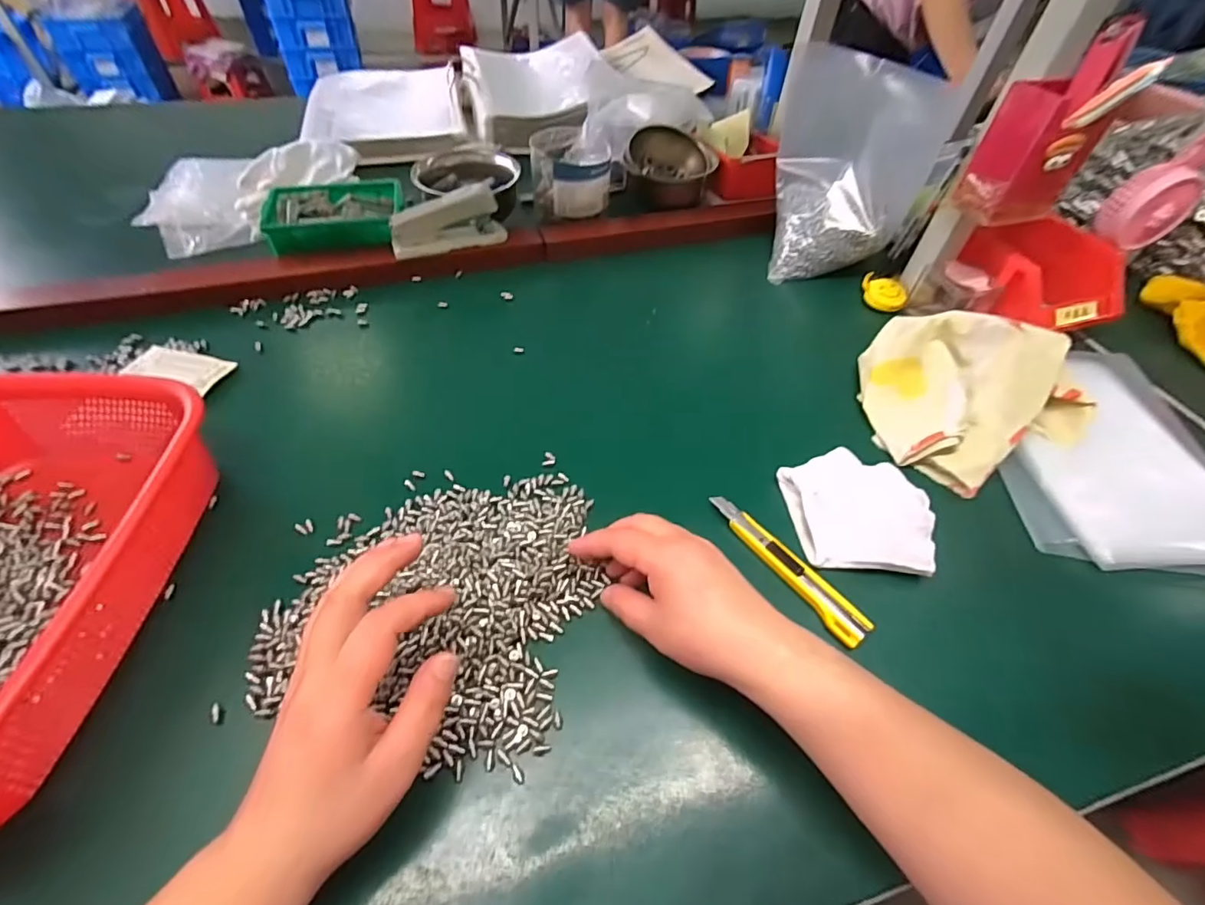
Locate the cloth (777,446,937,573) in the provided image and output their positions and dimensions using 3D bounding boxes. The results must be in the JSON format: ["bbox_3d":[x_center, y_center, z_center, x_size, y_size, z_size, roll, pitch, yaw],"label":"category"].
[{"bbox_3d":[0.193,0.040,0.400,0.100,0.020,0.107,8,50,3],"label":"cloth"}]

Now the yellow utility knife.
[{"bbox_3d":[0.130,0.078,0.370,0.022,0.009,0.134,-28,58,-24],"label":"yellow utility knife"}]

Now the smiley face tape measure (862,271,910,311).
[{"bbox_3d":[0.321,-0.184,0.588,0.041,0.022,0.050,8,50,3],"label":"smiley face tape measure"}]

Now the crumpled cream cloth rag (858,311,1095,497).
[{"bbox_3d":[0.310,-0.056,0.448,0.159,0.067,0.173,-31,59,-26],"label":"crumpled cream cloth rag"}]

